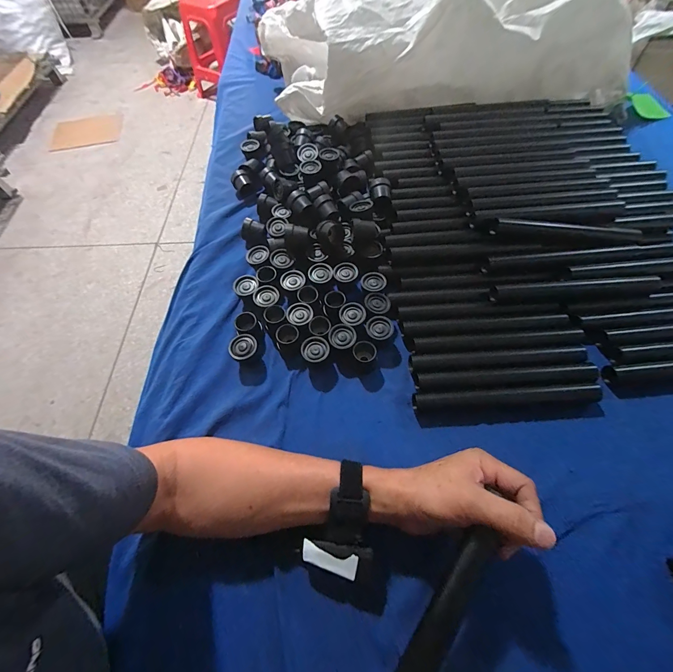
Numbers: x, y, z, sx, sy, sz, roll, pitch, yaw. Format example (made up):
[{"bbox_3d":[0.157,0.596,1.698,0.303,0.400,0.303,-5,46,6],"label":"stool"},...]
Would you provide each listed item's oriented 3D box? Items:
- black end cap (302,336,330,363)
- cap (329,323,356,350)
[{"bbox_3d":[-0.026,0.023,0.409,0.034,0.031,0.033,-1,62,1],"label":"black end cap"},{"bbox_3d":[0.008,0.006,0.413,0.034,0.029,0.034,-1,62,1],"label":"cap"}]

